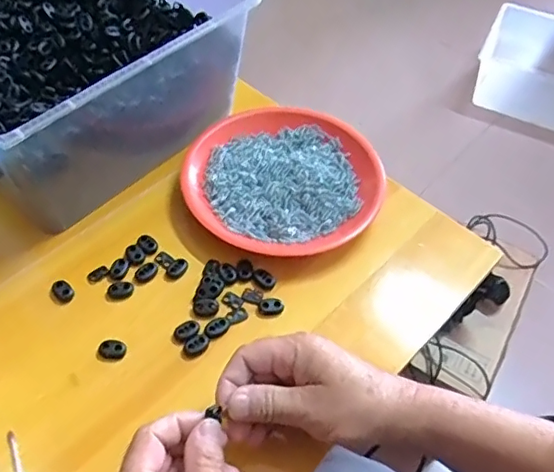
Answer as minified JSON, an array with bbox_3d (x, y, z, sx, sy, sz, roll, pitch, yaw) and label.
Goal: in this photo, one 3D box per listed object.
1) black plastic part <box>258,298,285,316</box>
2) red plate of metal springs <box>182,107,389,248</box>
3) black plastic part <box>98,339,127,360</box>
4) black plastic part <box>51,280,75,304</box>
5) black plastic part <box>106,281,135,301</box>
[{"bbox_3d":[-0.005,0.060,0.481,0.022,0.006,0.014,-2,52,-4],"label":"black plastic part"},{"bbox_3d":[0.006,-0.059,0.559,0.191,0.029,0.166,-5,53,-7],"label":"red plate of metal springs"},{"bbox_3d":[-0.133,0.092,0.454,0.021,0.006,0.017,16,53,9],"label":"black plastic part"},{"bbox_3d":[-0.185,0.048,0.483,0.016,0.005,0.023,-34,61,-25],"label":"black plastic part"},{"bbox_3d":[-0.136,0.047,0.487,0.022,0.004,0.017,-13,54,-13],"label":"black plastic part"}]

